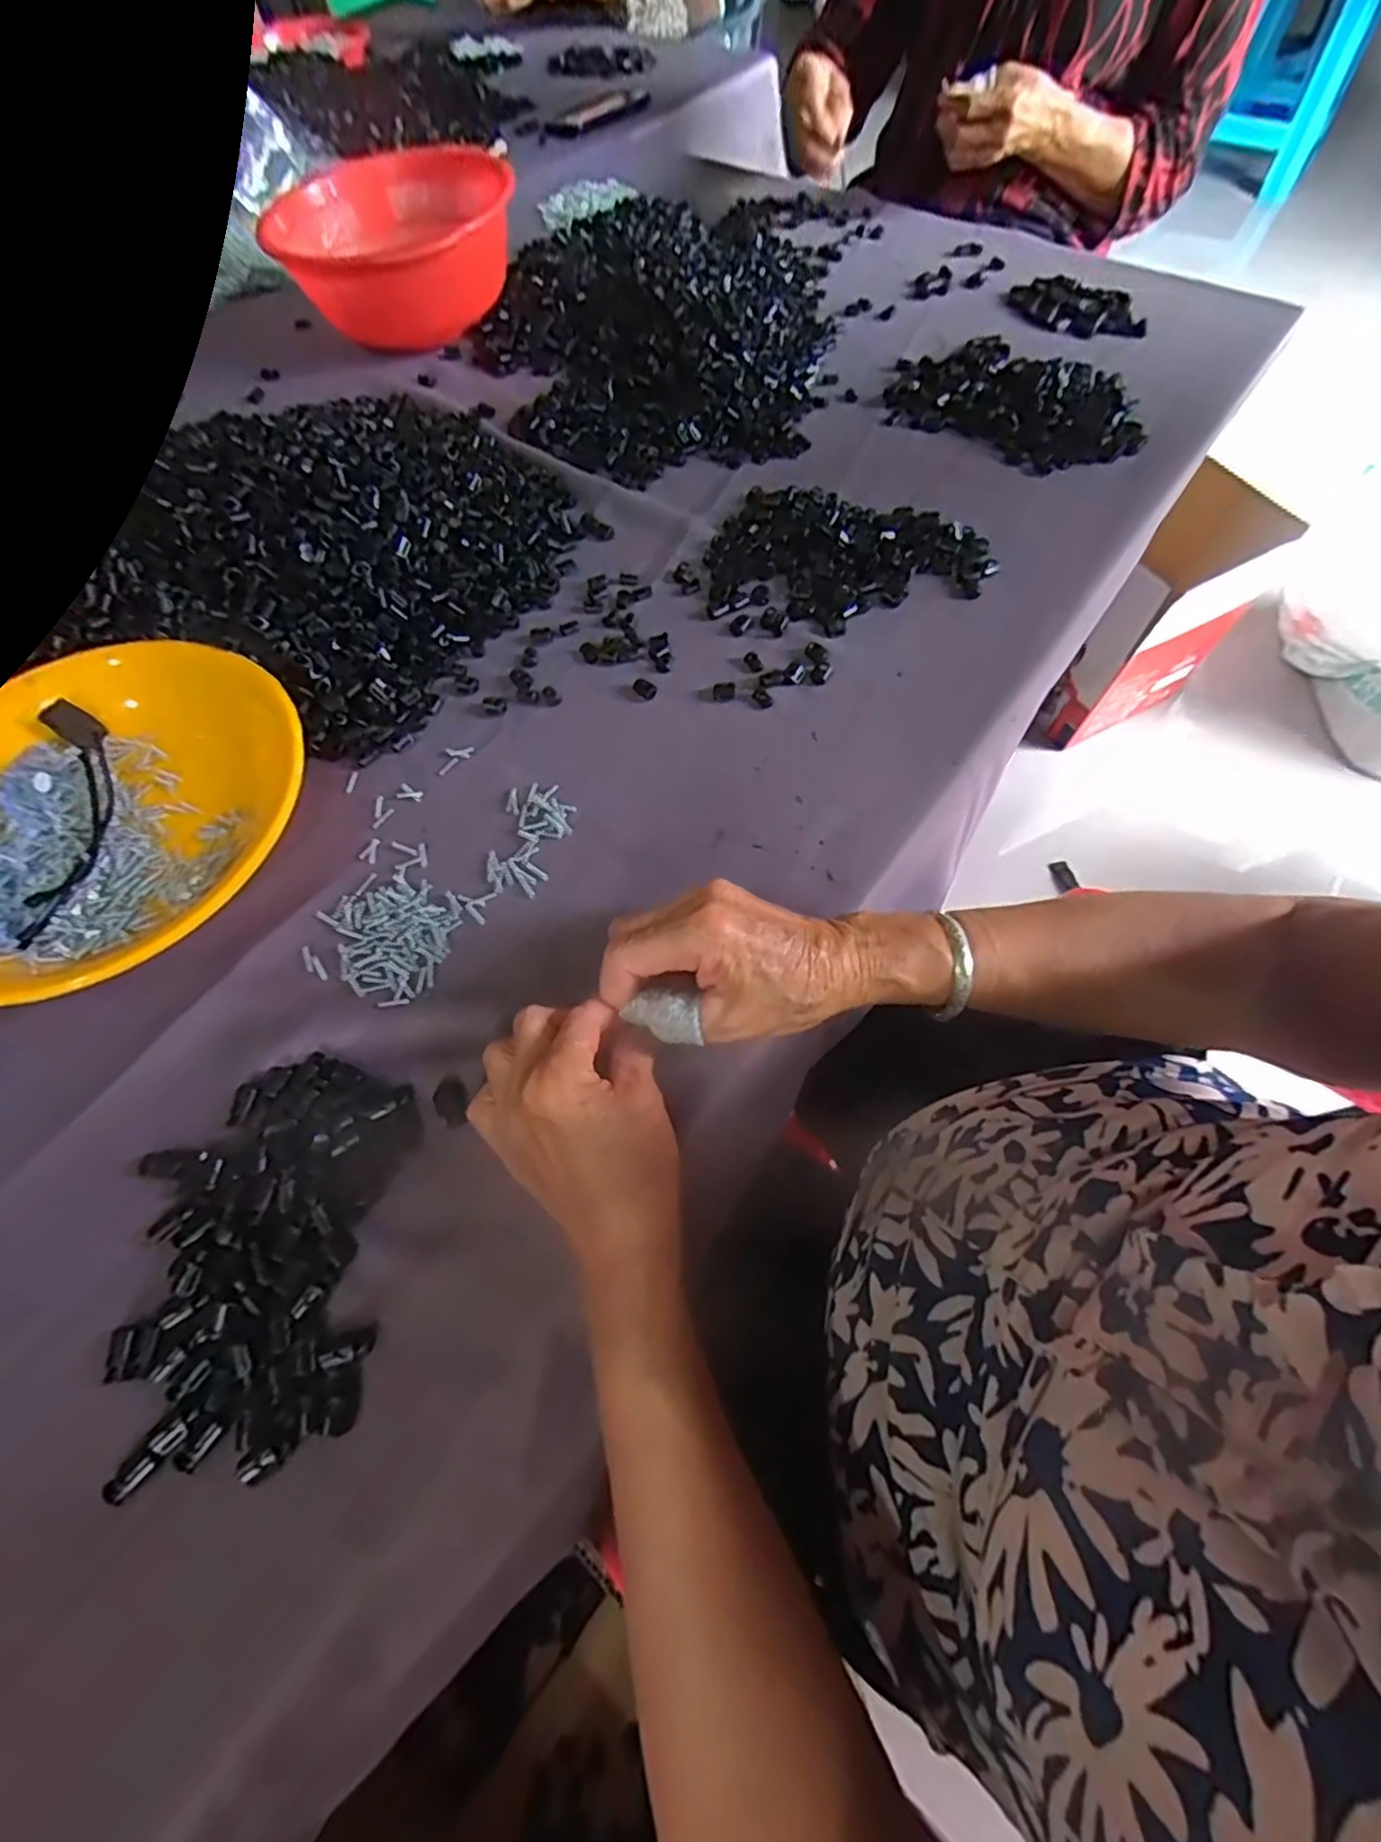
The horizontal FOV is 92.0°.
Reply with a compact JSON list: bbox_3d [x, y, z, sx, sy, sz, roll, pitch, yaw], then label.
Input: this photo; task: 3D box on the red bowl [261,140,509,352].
[{"bbox_3d":[-0.274,-0.650,0.649,0.200,0.097,0.172,-3,63,0],"label":"red bowl"}]

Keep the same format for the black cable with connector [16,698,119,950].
[{"bbox_3d":[-0.370,-0.064,0.401,0.041,0.022,0.167,-15,65,-7],"label":"black cable with connector"}]

